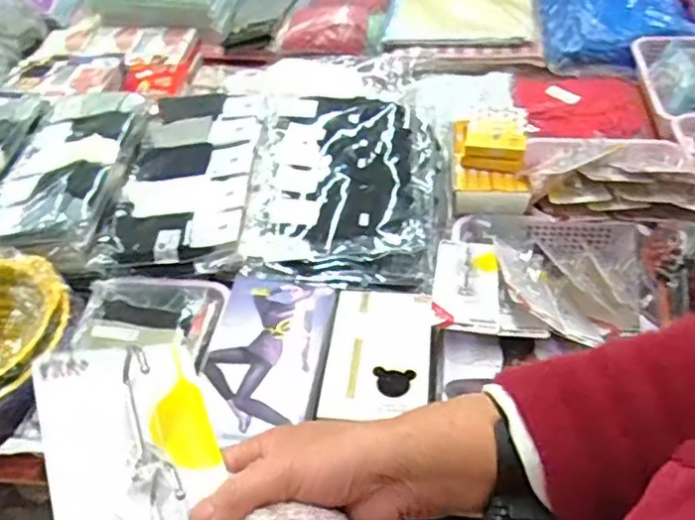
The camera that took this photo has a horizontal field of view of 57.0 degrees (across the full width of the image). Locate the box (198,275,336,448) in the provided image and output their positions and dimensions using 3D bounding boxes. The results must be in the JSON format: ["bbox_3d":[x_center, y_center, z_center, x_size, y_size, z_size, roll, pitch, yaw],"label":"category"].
[{"bbox_3d":[-0.111,0.123,0.866,0.159,0.019,0.260,4,47,7],"label":"box"}]

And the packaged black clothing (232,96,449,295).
[{"bbox_3d":[-0.002,-0.133,1.081,0.318,0.066,0.425,2,47,5],"label":"packaged black clothing"}]

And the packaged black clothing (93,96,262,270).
[{"bbox_3d":[-0.282,-0.165,1.144,0.242,0.042,0.447,-1,47,3],"label":"packaged black clothing"}]

